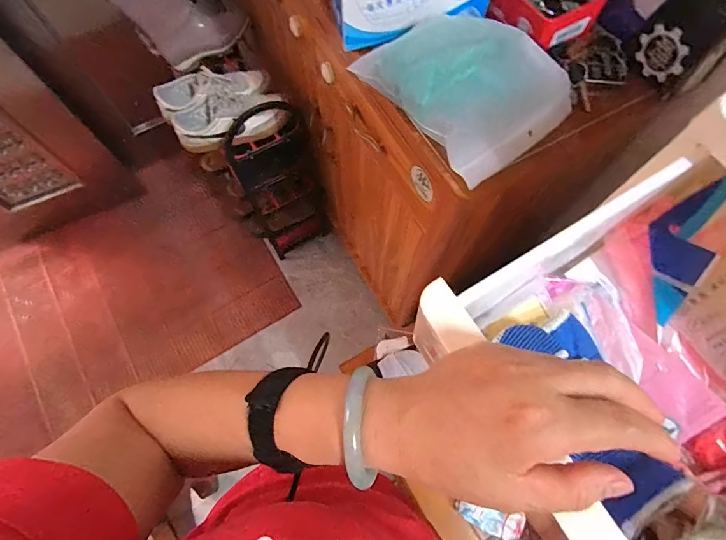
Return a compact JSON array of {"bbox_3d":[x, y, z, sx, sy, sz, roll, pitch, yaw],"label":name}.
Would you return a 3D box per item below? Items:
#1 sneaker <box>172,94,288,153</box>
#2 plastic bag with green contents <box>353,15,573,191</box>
[{"bbox_3d":[-0.310,-0.358,0.921,0.256,0.086,0.117,-22,72,-8],"label":"sneaker"},{"bbox_3d":[0.137,-0.222,0.451,0.195,0.073,0.209,-29,73,-10],"label":"plastic bag with green contents"}]

